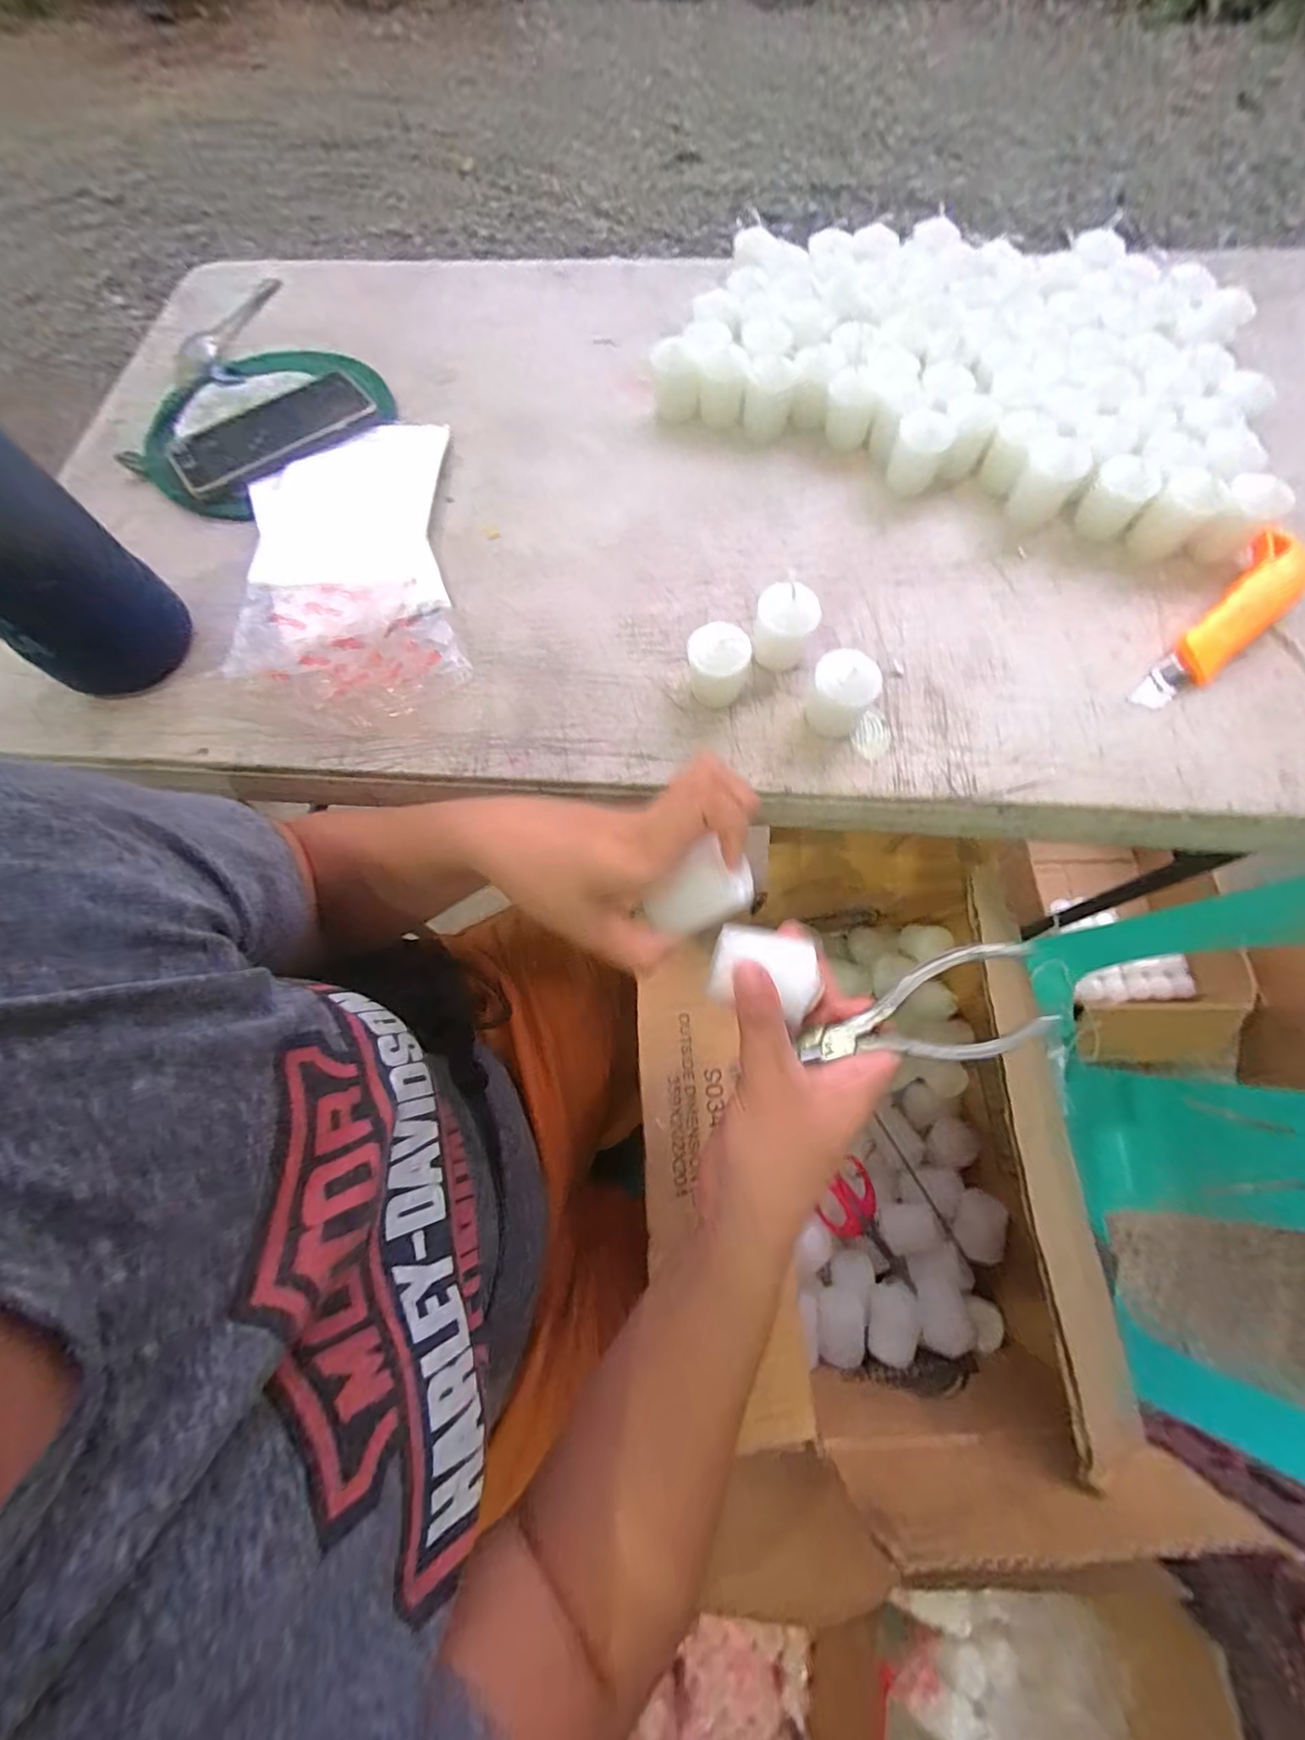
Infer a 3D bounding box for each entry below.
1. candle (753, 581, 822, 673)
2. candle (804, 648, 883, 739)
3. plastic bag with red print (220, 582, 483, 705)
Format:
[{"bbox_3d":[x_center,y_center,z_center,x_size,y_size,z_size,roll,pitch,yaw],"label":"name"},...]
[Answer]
[{"bbox_3d":[0.084,-0.151,0.371,0.037,0.051,0.033,8,71,4],"label":"candle"},{"bbox_3d":[0.114,-0.105,0.353,0.036,0.054,0.030,24,73,9],"label":"candle"},{"bbox_3d":[-0.201,-0.155,0.390,0.154,0.027,0.093,-4,71,0],"label":"plastic bag with red print"}]

